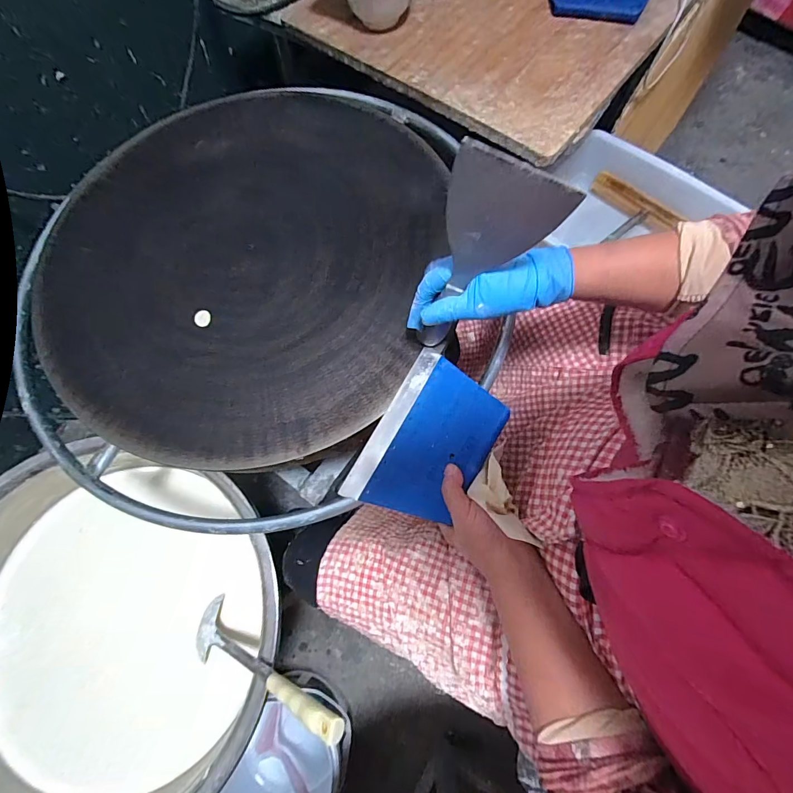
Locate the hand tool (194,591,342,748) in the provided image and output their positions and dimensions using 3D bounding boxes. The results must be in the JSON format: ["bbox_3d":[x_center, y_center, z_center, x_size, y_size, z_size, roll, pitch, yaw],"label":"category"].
[{"bbox_3d":[-0.180,0.353,0.506,0.319,0.029,0.075,-4,66,42],"label":"hand tool"}]

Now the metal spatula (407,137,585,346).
[{"bbox_3d":[0.071,-0.114,0.366,0.093,0.220,0.015,16,61,-3],"label":"metal spatula"}]

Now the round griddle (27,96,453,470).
[{"bbox_3d":[-0.201,-0.195,0.521,0.500,0.020,0.569,5,72,4],"label":"round griddle"}]

